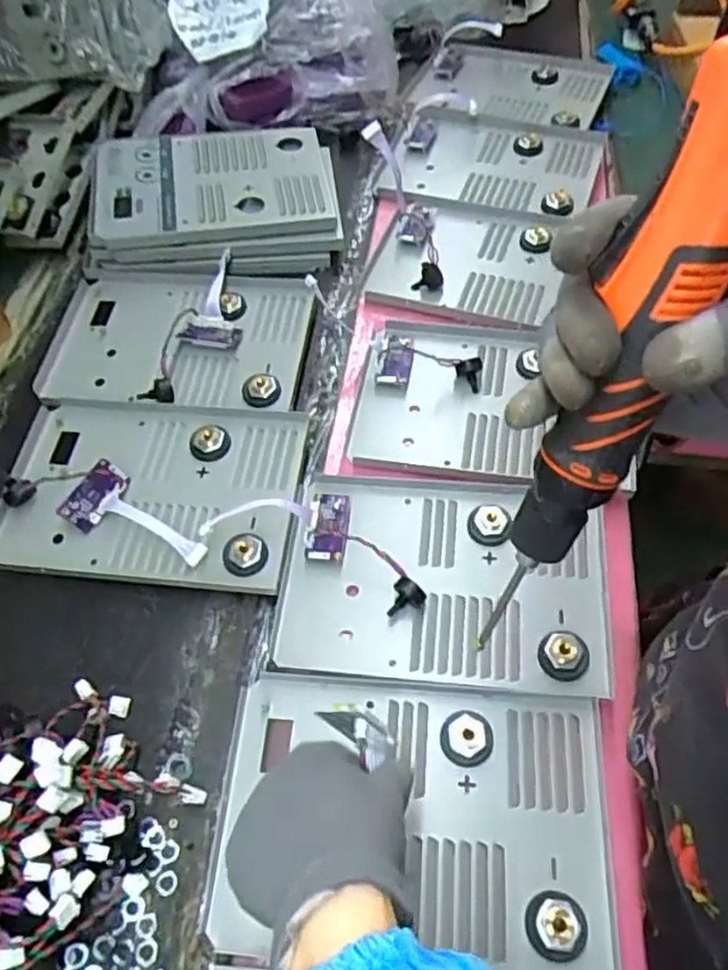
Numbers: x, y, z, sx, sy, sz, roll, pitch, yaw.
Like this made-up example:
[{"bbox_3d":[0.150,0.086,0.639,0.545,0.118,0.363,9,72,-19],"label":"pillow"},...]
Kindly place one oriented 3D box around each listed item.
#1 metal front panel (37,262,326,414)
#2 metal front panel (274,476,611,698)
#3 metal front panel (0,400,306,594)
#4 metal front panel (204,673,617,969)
[{"bbox_3d":[-0.191,-0.155,0.711,0.260,0.030,0.175,1,57,0],"label":"metal front panel"},{"bbox_3d":[0.066,0.074,0.571,0.252,0.035,0.178,5,58,3],"label":"metal front panel"},{"bbox_3d":[-0.192,0.001,0.611,0.256,0.028,0.175,3,58,2],"label":"metal front panel"},{"bbox_3d":[0.034,0.230,0.480,0.260,0.020,0.177,5,60,4],"label":"metal front panel"}]

